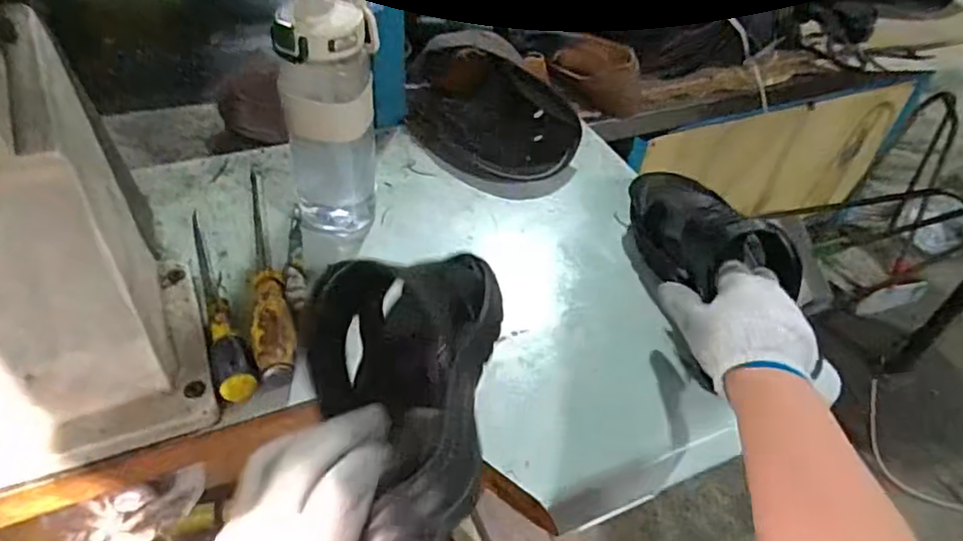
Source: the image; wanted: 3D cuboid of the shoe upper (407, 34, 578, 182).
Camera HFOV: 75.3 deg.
[{"bbox_3d":[0.014,-0.208,0.761,0.185,0.110,0.184,-7,43,-13],"label":"shoe upper"}]

